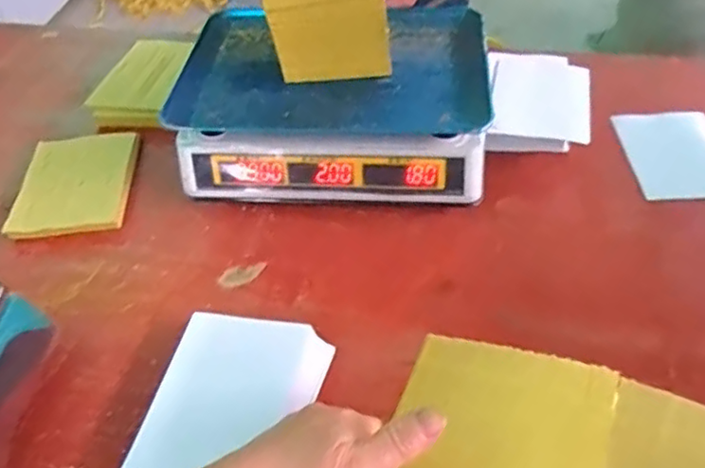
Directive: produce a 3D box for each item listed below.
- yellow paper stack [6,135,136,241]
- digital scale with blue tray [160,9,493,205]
[{"bbox_3d":[-0.325,-0.062,0.733,0.121,0.019,0.164,-6,47,-1],"label":"yellow paper stack"},{"bbox_3d":[-0.018,-0.149,0.723,0.336,0.108,0.249,2,47,7],"label":"digital scale with blue tray"}]

